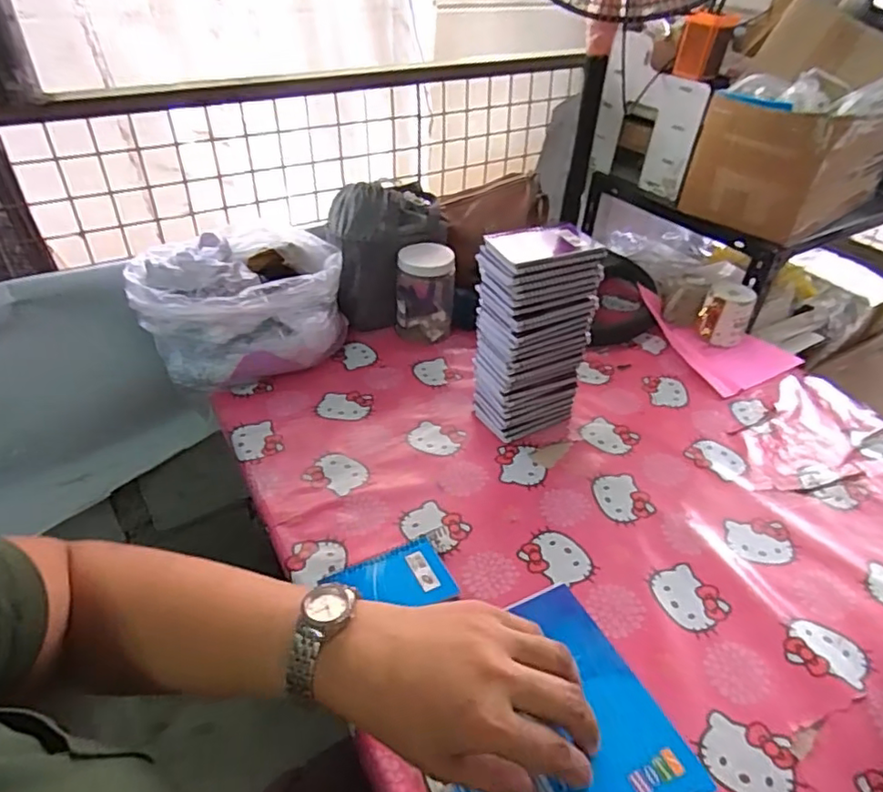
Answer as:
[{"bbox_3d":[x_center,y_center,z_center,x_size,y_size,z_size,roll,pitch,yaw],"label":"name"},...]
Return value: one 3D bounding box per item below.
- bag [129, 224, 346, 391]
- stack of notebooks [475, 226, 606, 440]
[{"bbox_3d":[-0.322,-0.142,0.972,0.307,0.197,0.180,-13,41,-19],"label":"bag"},{"bbox_3d":[0.126,-0.079,0.837,0.139,0.287,0.092,-15,41,-20],"label":"stack of notebooks"}]

